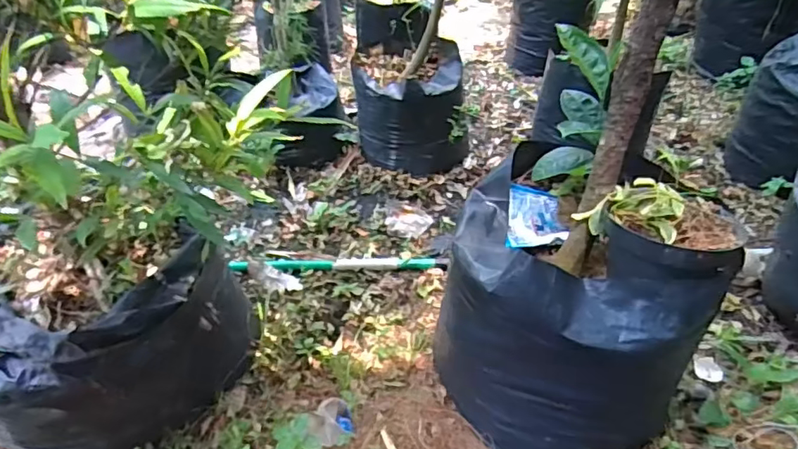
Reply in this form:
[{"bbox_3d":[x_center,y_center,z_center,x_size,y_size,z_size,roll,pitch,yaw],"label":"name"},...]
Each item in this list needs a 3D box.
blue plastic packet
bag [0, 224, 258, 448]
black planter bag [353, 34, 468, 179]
[{"bbox_3d":[0.199,-0.005,0.790,0.084,0.043,0.120,4,39,11],"label":"blue plastic packet"},{"bbox_3d":[-0.419,0.147,0.791,0.317,0.252,0.347,13,38,21],"label":"bag"},{"bbox_3d":[0.033,-0.282,1.357,0.266,0.234,0.241,0,35,3],"label":"black planter bag"}]

